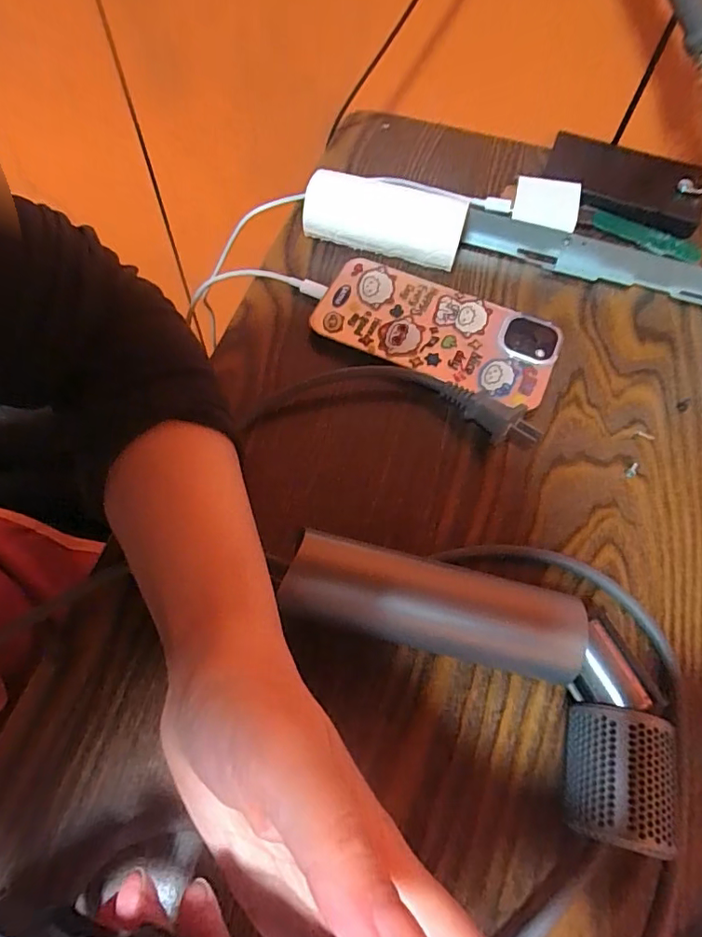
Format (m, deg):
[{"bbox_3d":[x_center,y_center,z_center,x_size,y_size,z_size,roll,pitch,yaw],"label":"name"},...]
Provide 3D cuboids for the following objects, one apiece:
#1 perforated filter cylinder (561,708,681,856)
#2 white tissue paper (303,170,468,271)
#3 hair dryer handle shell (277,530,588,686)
[{"bbox_3d":[0.099,0.118,0.203,0.035,0.040,0.044,13,63,6],"label":"perforated filter cylinder"},{"bbox_3d":[0.021,-0.161,0.331,0.099,0.035,0.032,16,63,7],"label":"white tissue paper"},{"bbox_3d":[0.035,0.062,0.229,0.122,0.041,0.035,12,63,5],"label":"hair dryer handle shell"}]

